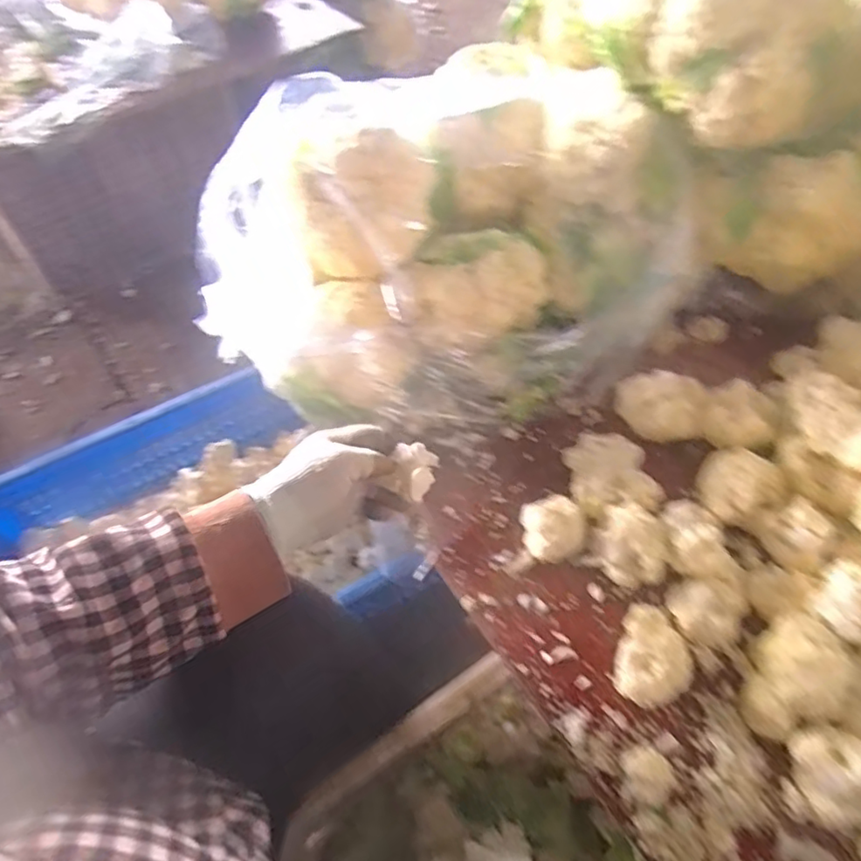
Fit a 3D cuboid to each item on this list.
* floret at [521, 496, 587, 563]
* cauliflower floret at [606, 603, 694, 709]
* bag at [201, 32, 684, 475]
[{"bbox_3d":[0.113,0.090,0.552,0.052,0.050,0.056,-1,54,2],"label":"floret"},{"bbox_3d":[0.177,0.182,0.482,0.054,0.050,0.073,18,57,15],"label":"cauliflower floret"},{"bbox_3d":[0.015,-0.176,0.617,0.392,0.257,0.305,-23,56,-13],"label":"bag"}]

